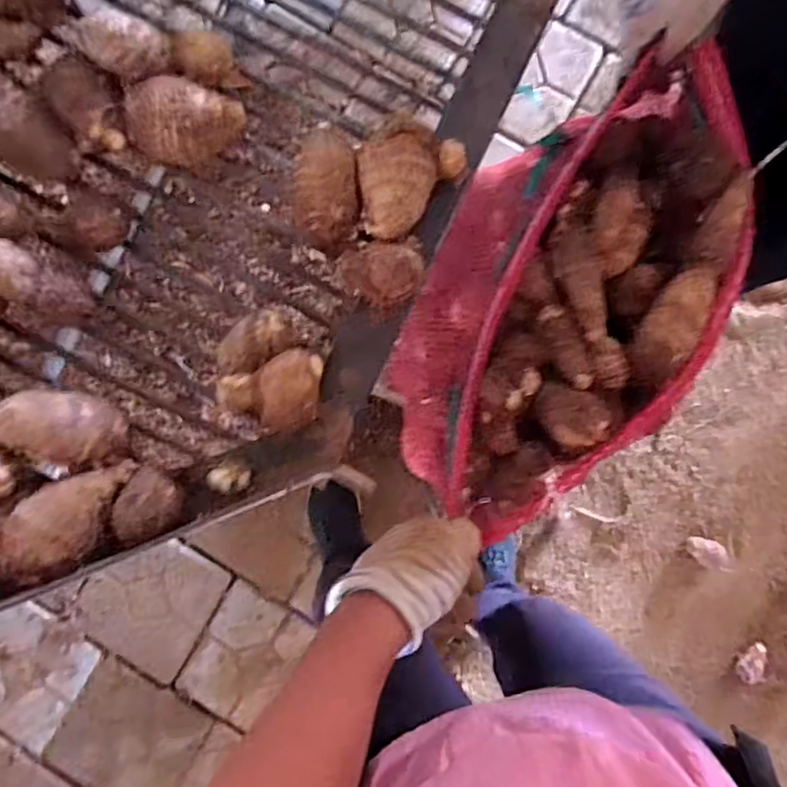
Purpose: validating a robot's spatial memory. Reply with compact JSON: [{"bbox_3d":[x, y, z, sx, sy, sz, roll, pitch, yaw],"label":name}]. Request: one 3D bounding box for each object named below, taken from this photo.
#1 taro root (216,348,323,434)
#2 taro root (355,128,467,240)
[{"bbox_3d":[-0.070,0.001,0.390,0.063,0.054,0.040,-20,87,2],"label":"taro root"},{"bbox_3d":[0.013,-0.129,0.391,0.068,0.048,0.067,-8,87,2],"label":"taro root"}]

